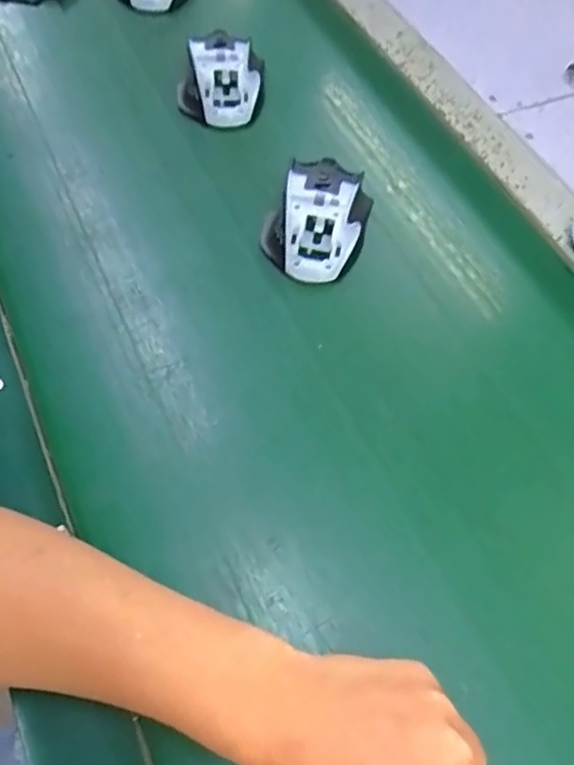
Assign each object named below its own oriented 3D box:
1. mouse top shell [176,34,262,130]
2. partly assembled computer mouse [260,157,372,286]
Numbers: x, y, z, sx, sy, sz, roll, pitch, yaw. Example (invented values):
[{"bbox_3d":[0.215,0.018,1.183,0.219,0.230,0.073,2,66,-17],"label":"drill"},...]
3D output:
[{"bbox_3d":[-0.055,-0.269,0.521,0.082,0.037,0.091,1,60,-4],"label":"mouse top shell"},{"bbox_3d":[0.024,-0.128,0.447,0.074,0.035,0.105,20,61,8],"label":"partly assembled computer mouse"}]

